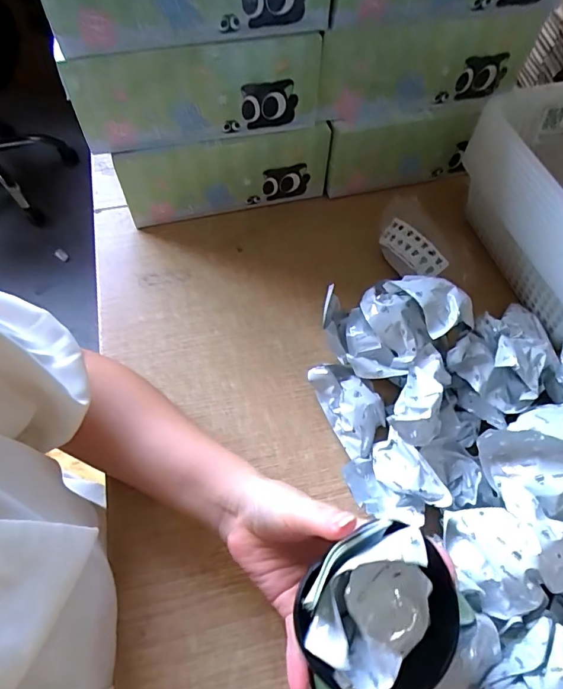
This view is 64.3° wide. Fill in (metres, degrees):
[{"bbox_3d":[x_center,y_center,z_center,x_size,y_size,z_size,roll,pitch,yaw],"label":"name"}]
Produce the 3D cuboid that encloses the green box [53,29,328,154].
[{"bbox_3d":[-0.092,-0.280,0.468,0.236,0.098,0.151,-9,61,-8],"label":"green box"}]

